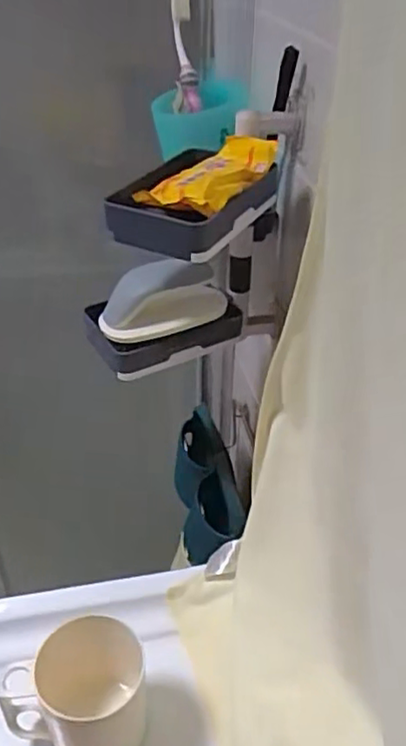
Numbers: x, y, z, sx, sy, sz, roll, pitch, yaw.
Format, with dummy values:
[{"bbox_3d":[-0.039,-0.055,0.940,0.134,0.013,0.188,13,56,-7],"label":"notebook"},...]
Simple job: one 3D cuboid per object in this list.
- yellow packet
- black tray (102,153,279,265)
[{"bbox_3d":[0.010,-0.151,0.478,0.071,0.026,0.106,23,43,27],"label":"yellow packet"},{"bbox_3d":[-0.011,-0.128,0.477,0.095,0.035,0.121,23,43,27],"label":"black tray"}]

